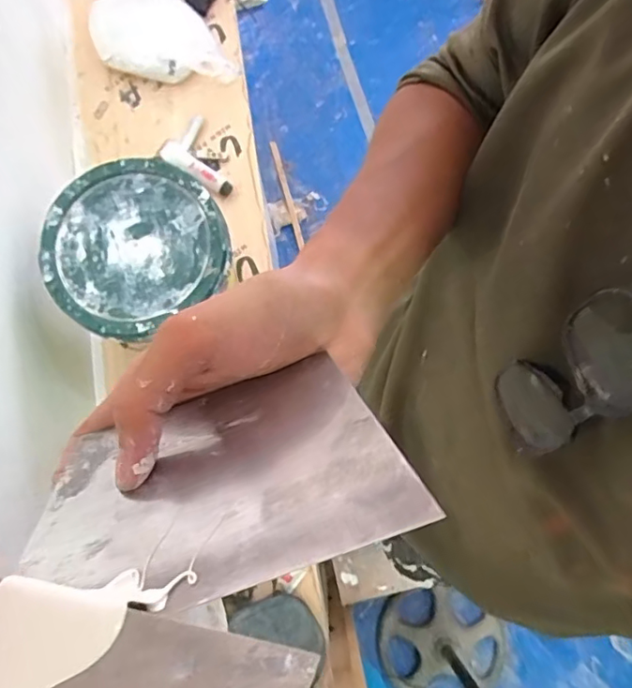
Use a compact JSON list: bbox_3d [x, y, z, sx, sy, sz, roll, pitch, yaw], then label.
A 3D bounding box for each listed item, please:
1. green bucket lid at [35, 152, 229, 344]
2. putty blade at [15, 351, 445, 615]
[{"bbox_3d":[-0.304,-0.164,0.935,0.290,0.032,0.272,0,80,0],"label":"green bucket lid"},{"bbox_3d":[-0.035,0.047,0.197,0.128,0.094,0.008,-21,121,4],"label":"putty blade"}]

